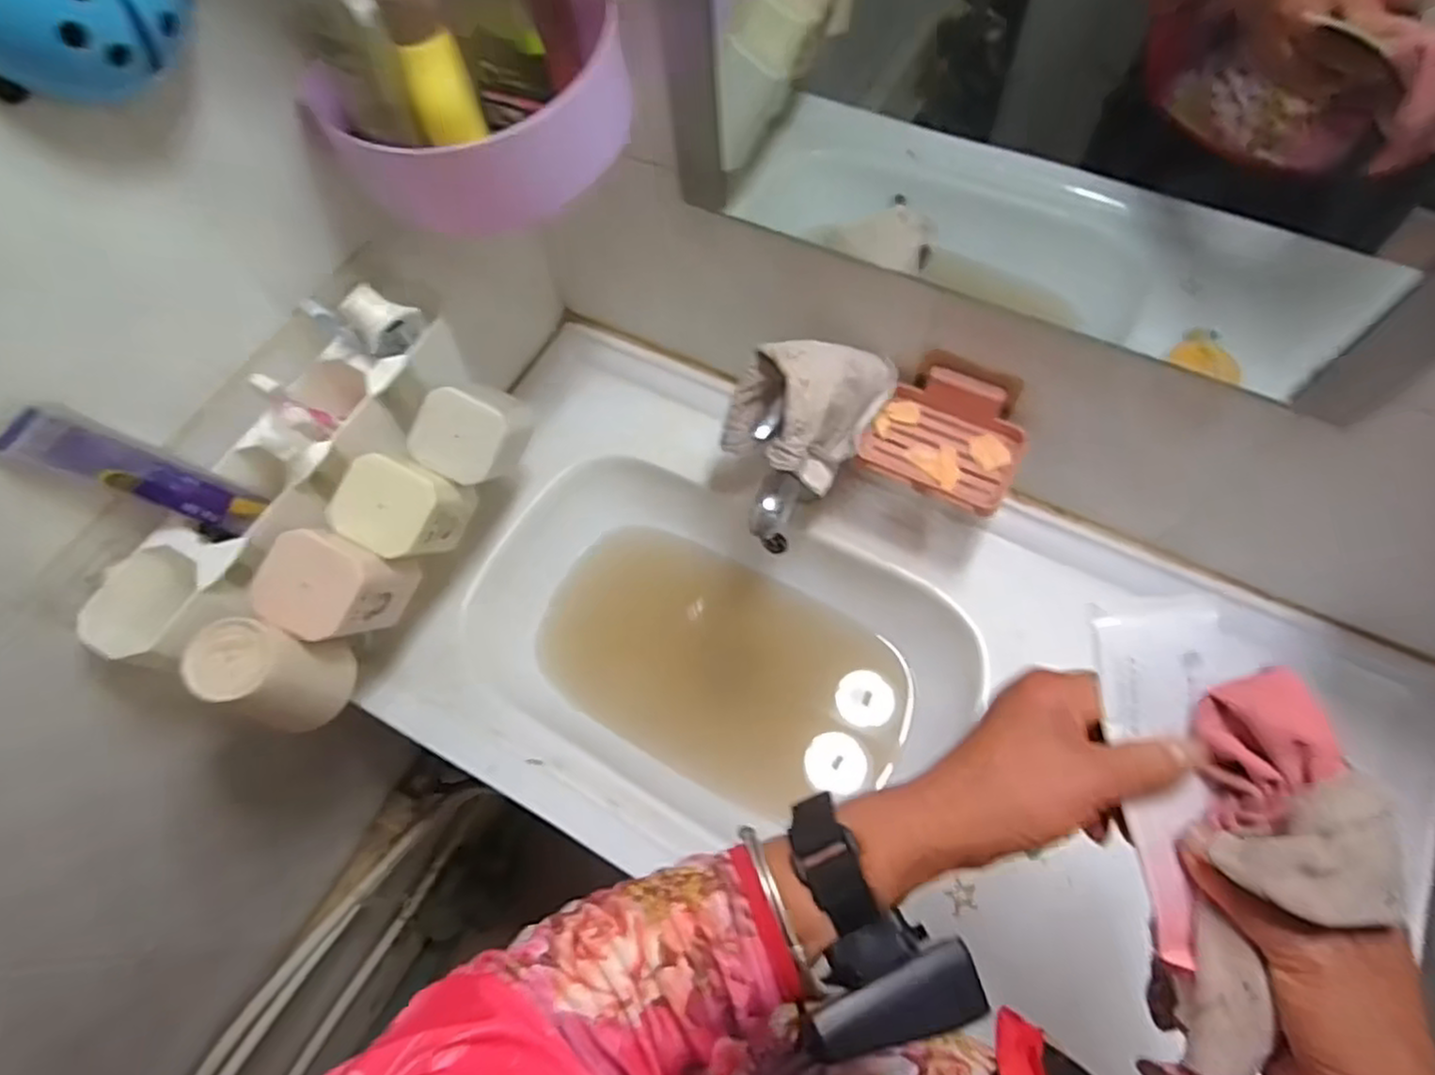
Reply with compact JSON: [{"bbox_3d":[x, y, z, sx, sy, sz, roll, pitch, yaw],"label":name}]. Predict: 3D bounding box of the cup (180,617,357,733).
[{"bbox_3d":[-0.313,0.097,0.510,0.059,0.119,0.062,0,64,2],"label":"cup"}]

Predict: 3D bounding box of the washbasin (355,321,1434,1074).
[{"bbox_3d":[0.122,0.132,0.668,0.862,0.144,0.462,26,68,14],"label":"washbasin"}]

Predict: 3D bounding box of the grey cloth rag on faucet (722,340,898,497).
[{"bbox_3d":[0.080,-0.119,0.610,0.146,0.109,0.098,-42,70,-16],"label":"grey cloth rag on faucet"}]

